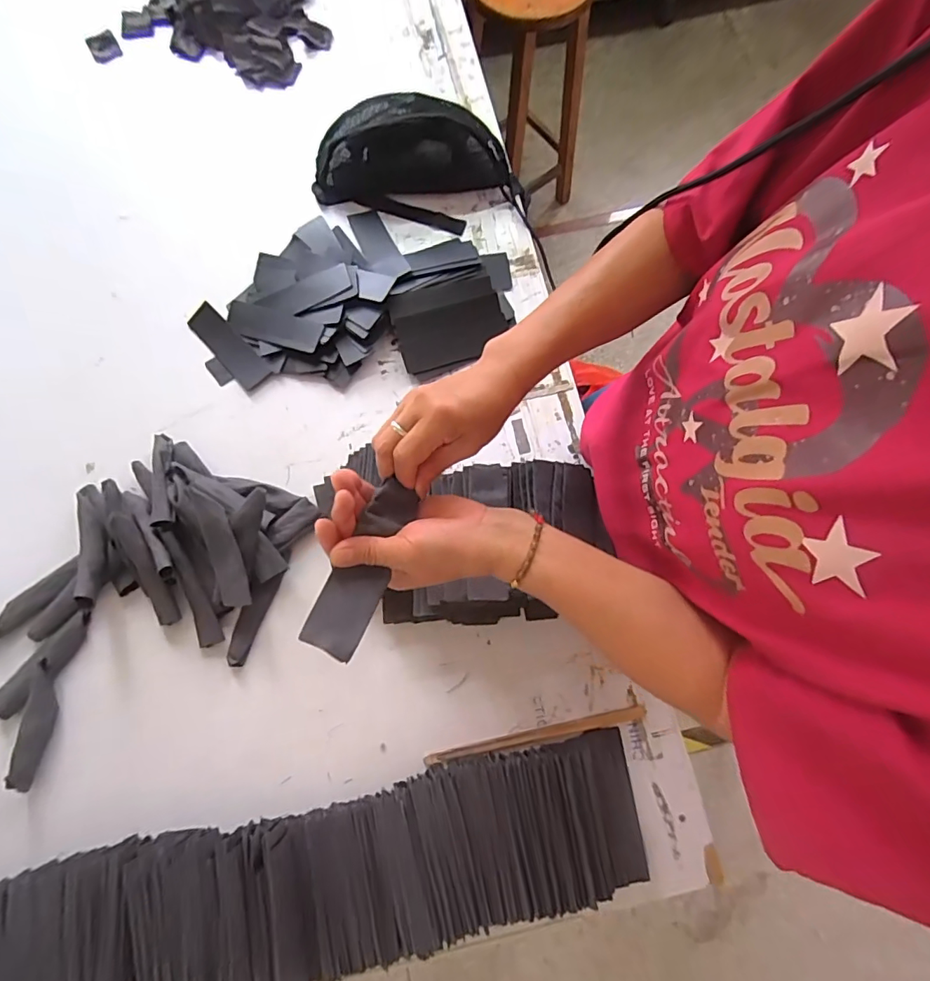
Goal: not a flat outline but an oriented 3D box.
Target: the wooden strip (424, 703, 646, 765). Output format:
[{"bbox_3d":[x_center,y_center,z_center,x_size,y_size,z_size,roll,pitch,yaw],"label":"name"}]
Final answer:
[{"bbox_3d":[0.087,0.295,0.602,0.267,0.007,0.015,-12,78,-2],"label":"wooden strip"}]

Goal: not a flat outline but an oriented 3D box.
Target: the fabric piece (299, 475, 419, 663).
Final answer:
[{"bbox_3d":[-0.078,0.057,0.381,0.042,0.010,0.133,21,75,3],"label":"fabric piece"}]

